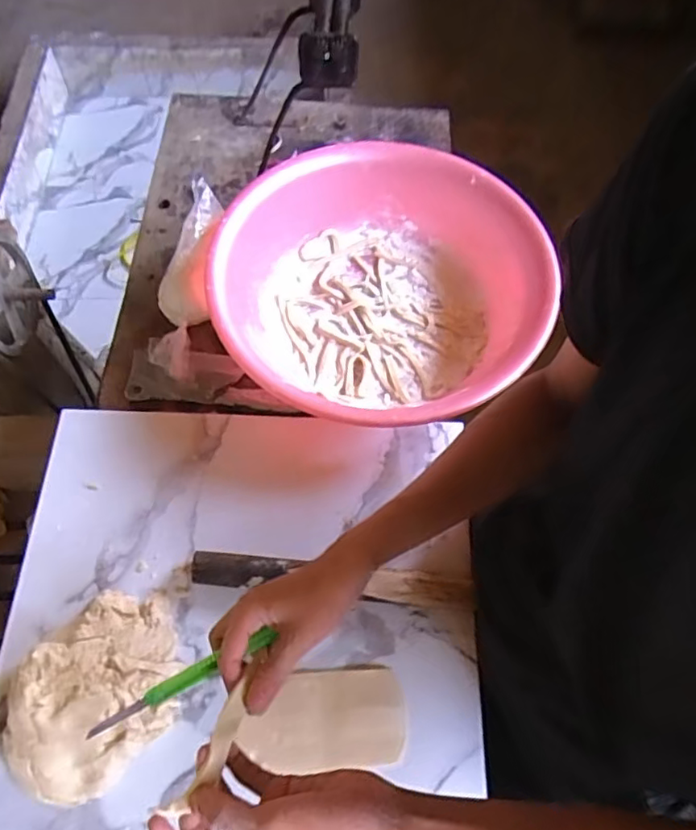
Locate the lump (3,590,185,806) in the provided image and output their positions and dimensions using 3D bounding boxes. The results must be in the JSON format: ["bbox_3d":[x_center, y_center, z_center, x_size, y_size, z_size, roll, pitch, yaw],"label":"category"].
[{"bbox_3d":[-0.245,0.269,0.572,0.146,0.046,0.190,41,69,18],"label":"lump"}]

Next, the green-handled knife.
[{"bbox_3d":[-0.127,0.208,0.454,0.144,0.023,0.014,-23,65,-21],"label":"green-handled knife"}]

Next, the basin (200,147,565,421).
[{"bbox_3d":[0.034,-0.163,0.754,0.393,0.120,0.393,1,62,-1],"label":"basin"}]

